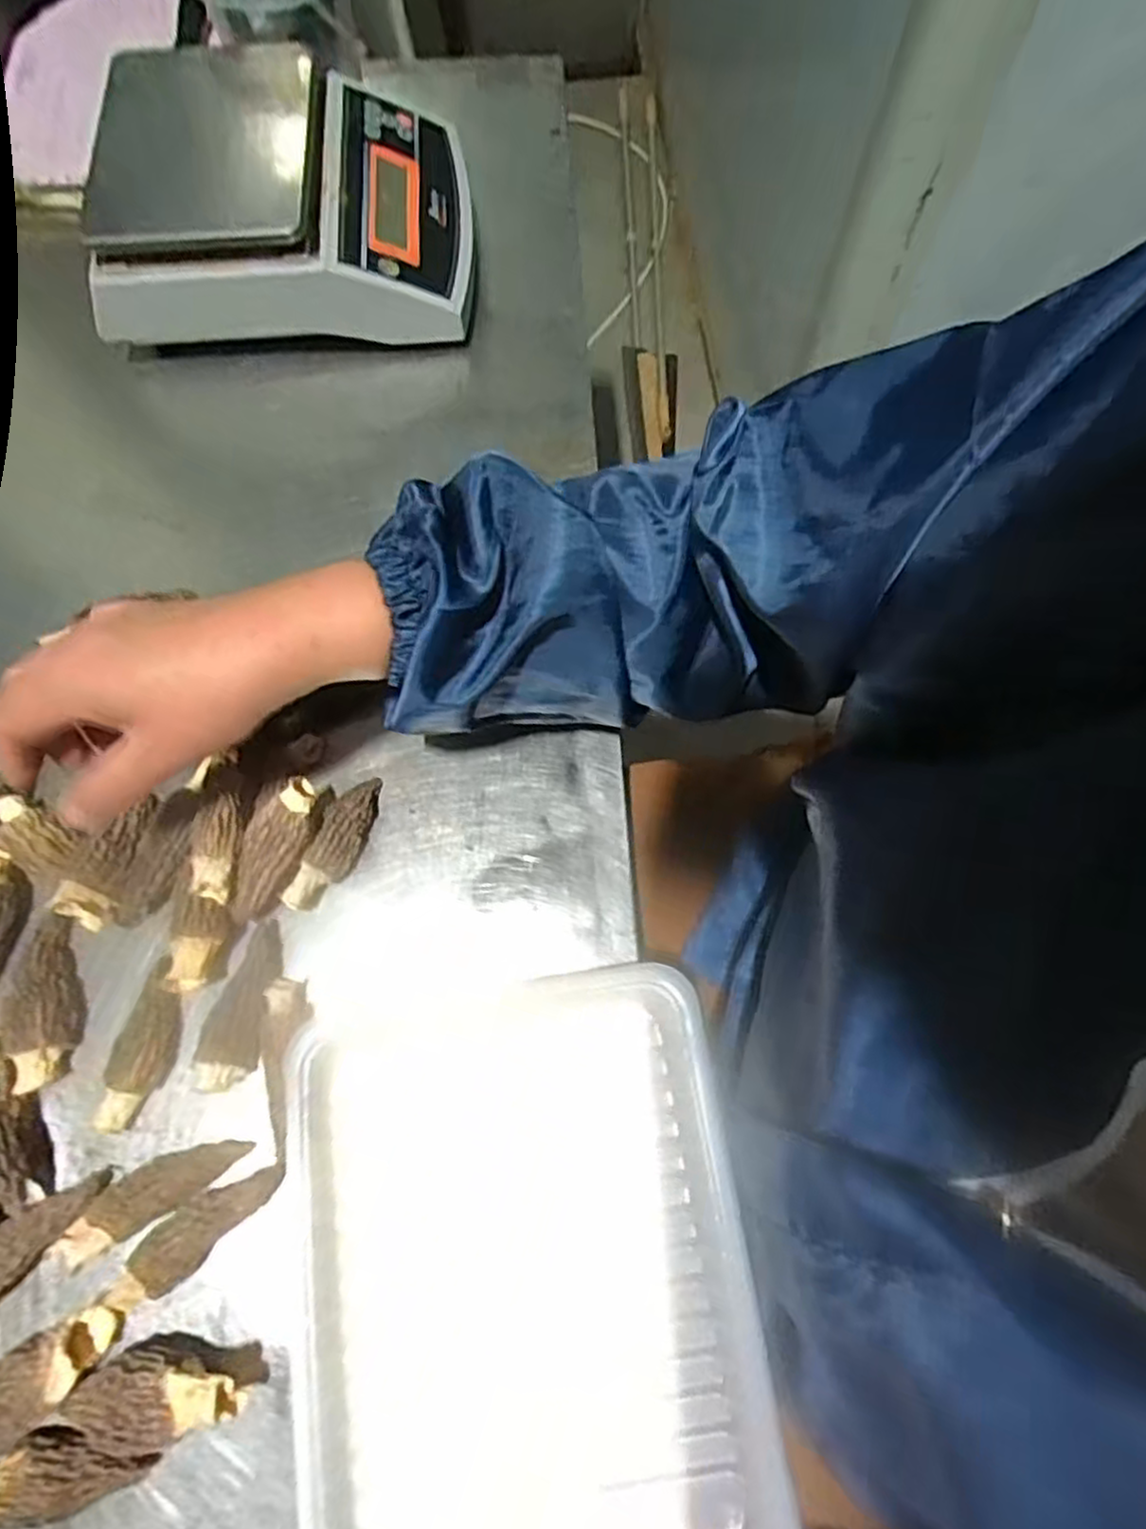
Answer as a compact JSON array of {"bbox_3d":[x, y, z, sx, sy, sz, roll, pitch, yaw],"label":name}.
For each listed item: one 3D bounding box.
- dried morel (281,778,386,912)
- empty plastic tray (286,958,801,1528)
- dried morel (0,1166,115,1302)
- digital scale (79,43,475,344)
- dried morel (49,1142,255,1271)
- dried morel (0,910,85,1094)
[{"bbox_3d":[-0.129,0.043,0.417,0.020,0.025,0.085,20,56,8],"label":"dried morel"},{"bbox_3d":[-0.023,0.240,0.353,0.202,0.047,0.261,-9,72,0],"label":"empty plastic tray"},{"bbox_3d":[-0.260,0.225,0.352,0.026,0.015,0.083,41,65,13],"label":"dried morel"},{"bbox_3d":[-0.198,-0.392,0.529,0.246,0.108,0.178,-3,72,1],"label":"digital scale"},{"bbox_3d":[-0.201,0.204,0.361,0.084,0.015,0.025,-24,72,-24],"label":"dried morel"},{"bbox_3d":[-0.277,0.123,0.393,0.031,0.023,0.085,-16,72,-3],"label":"dried morel"}]

